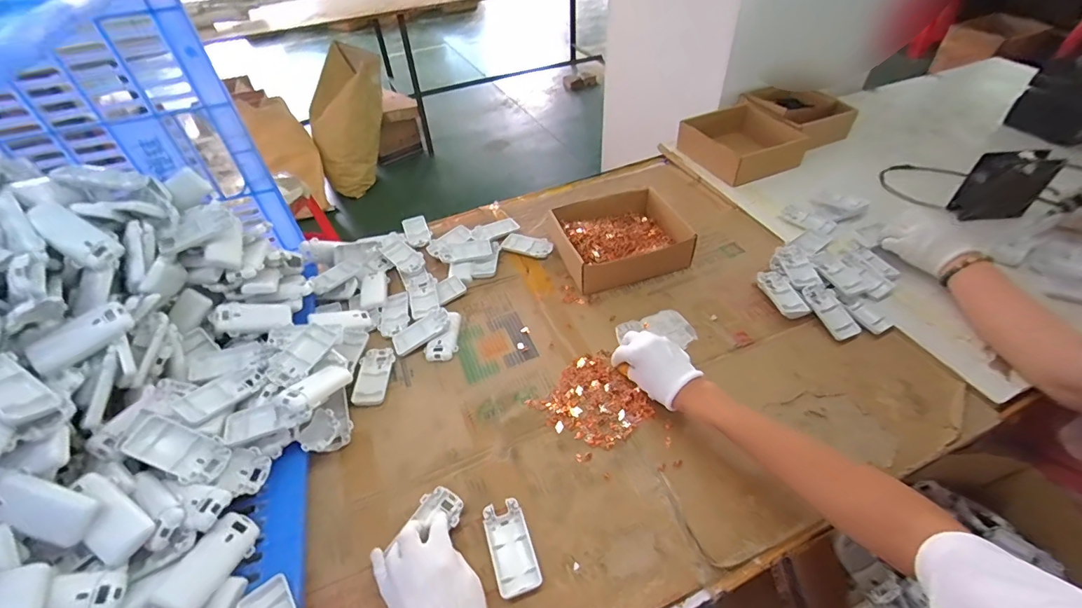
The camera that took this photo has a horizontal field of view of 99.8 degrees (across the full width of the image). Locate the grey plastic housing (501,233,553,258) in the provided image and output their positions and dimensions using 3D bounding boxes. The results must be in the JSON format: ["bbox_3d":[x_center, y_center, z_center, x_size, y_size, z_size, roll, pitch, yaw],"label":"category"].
[{"bbox_3d":[-0.025,-0.111,0.871,0.094,0.014,0.047,15,48,17],"label":"grey plastic housing"}]

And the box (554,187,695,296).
[{"bbox_3d":[0.140,-0.123,0.844,0.221,0.071,0.195,-13,46,-10],"label":"box"}]

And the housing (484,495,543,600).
[{"bbox_3d":[-0.033,0.274,0.514,0.047,0.015,0.098,-14,50,-12],"label":"housing"}]

